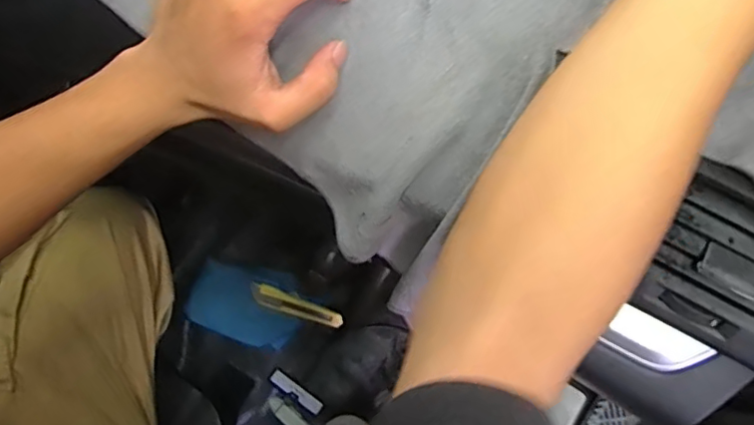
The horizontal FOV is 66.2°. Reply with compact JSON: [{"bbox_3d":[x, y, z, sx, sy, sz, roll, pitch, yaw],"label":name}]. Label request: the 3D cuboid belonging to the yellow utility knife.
[{"bbox_3d":[-0.132,0.153,0.935,0.155,0.024,0.028,19,73,5],"label":"yellow utility knife"}]

